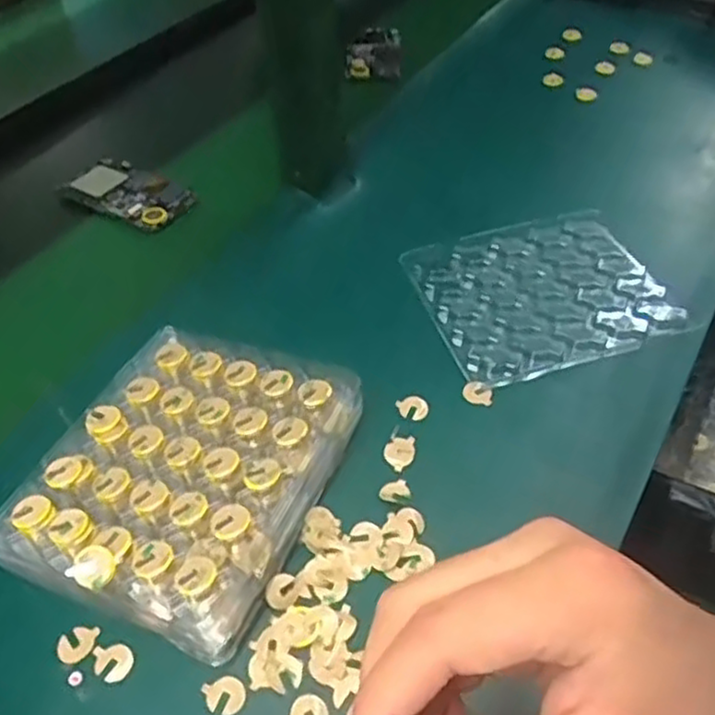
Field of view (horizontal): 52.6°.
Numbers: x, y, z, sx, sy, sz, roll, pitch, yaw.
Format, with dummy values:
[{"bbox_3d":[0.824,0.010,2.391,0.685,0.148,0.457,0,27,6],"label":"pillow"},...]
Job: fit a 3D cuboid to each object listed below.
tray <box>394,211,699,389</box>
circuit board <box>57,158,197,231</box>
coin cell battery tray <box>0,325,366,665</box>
[{"bbox_3d":[0.132,-0.050,0.522,0.162,0.011,0.139,-15,47,-11],"label":"tray"},{"bbox_3d":[-0.206,-0.149,0.652,0.121,0.012,0.061,22,51,23],"label":"circuit board"},{"bbox_3d":[-0.095,0.063,0.412,0.147,0.040,0.177,16,49,18],"label":"coin cell battery tray"}]

